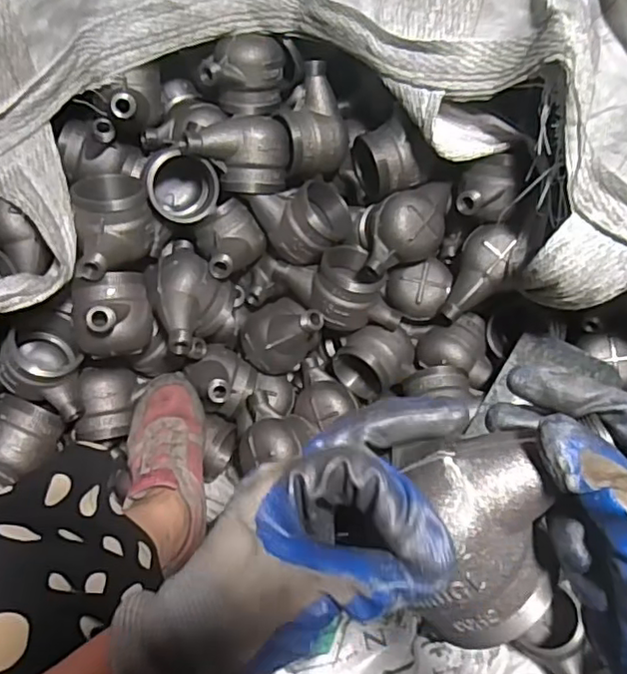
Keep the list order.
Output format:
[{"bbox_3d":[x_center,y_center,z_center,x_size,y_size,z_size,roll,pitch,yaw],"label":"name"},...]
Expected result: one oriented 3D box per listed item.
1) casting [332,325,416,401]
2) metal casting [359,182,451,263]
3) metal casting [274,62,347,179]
[{"bbox_3d":[0.079,0.029,0.754,0.088,0.069,0.084,33,67,17],"label":"casting"},{"bbox_3d":[0.112,-0.135,0.707,0.102,0.061,0.080,-6,62,-2],"label":"metal casting"},{"bbox_3d":[-0.004,-0.247,0.702,0.081,0.083,0.086,0,62,1],"label":"metal casting"}]

